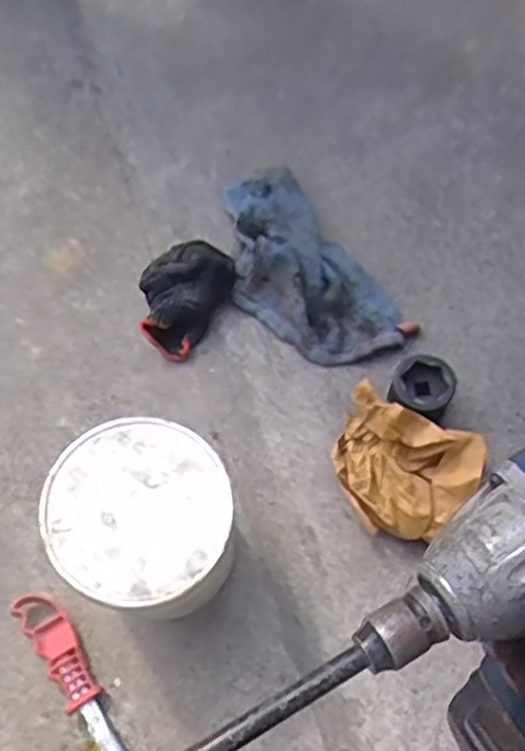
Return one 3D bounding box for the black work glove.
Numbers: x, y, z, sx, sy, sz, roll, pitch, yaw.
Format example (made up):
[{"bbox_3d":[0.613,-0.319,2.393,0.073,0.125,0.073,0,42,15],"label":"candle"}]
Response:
[{"bbox_3d":[-0.075,-0.076,0.652,0.074,0.051,0.107,28,70,13],"label":"black work glove"}]

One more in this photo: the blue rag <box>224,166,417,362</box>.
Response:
[{"bbox_3d":[0.029,-0.102,0.669,0.112,0.030,0.228,-32,69,-12],"label":"blue rag"}]

